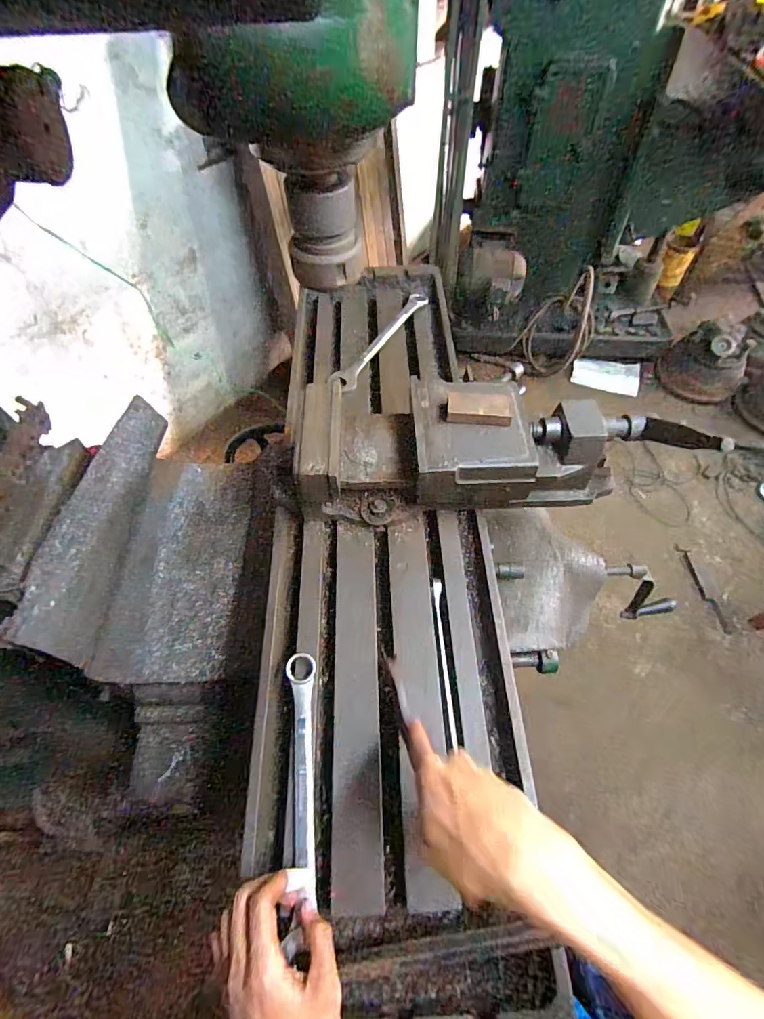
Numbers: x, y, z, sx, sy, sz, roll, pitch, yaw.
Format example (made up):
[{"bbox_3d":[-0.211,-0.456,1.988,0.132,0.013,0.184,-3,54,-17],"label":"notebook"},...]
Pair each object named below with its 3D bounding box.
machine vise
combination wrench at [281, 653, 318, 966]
[{"bbox_3d":[0.099,-0.077,0.587,0.388,0.108,0.142,-2,57,-1],"label":"machine vise"},{"bbox_3d":[-0.073,0.249,0.435,0.026,0.011,0.226,-5,58,-3],"label":"combination wrench"}]

